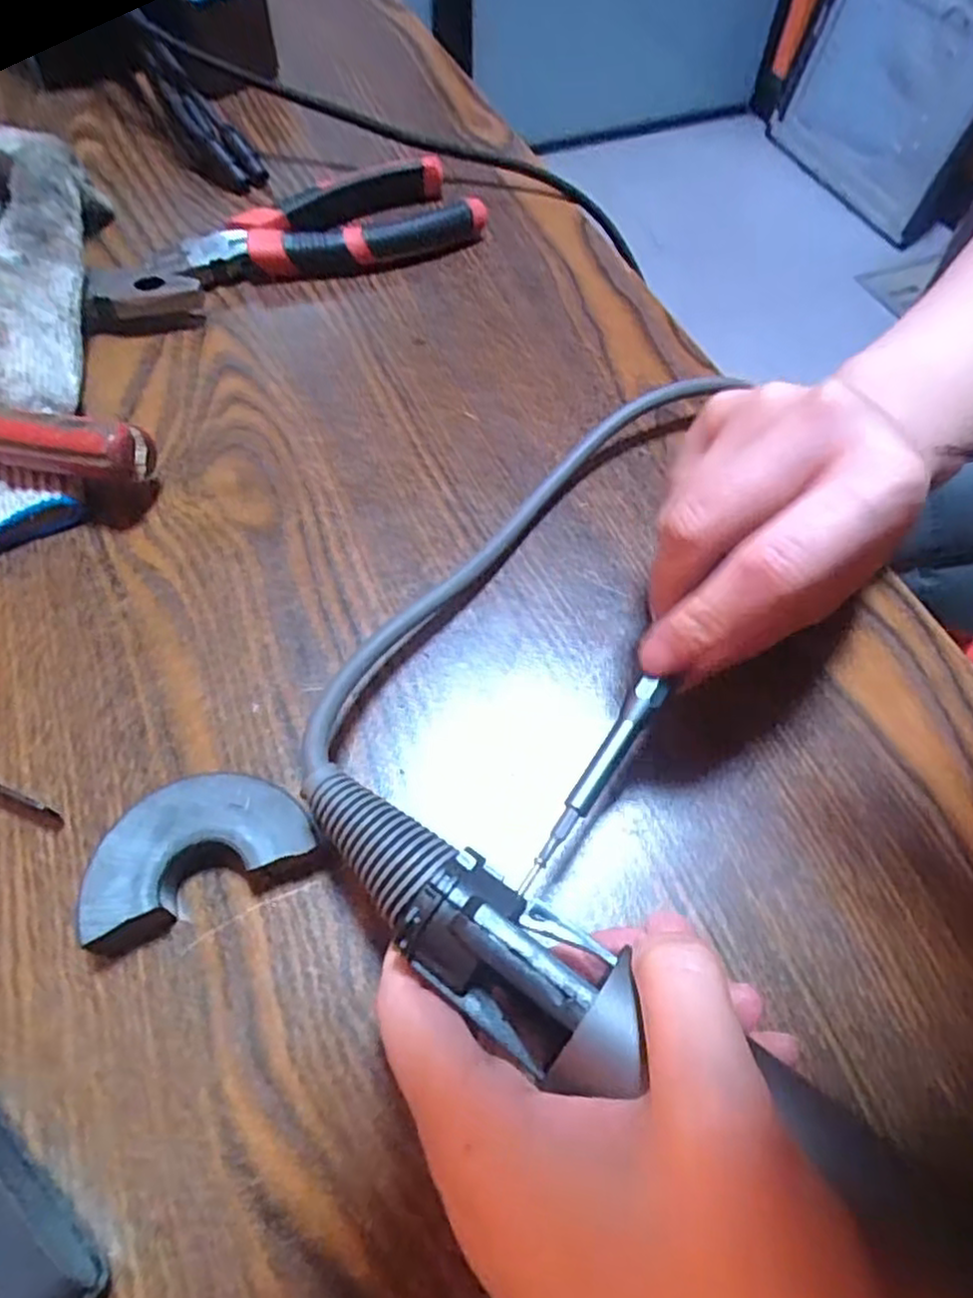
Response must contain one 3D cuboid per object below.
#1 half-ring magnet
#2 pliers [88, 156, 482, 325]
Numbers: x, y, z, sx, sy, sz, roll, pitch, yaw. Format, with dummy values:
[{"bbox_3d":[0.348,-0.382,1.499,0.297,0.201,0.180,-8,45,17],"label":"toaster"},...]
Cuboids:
[{"bbox_3d":[-0.080,0.055,0.201,0.059,0.016,0.033,-25,63,-17],"label":"half-ring magnet"},{"bbox_3d":[-0.092,-0.190,0.338,0.183,0.027,0.055,-21,62,-15],"label":"pliers"}]

